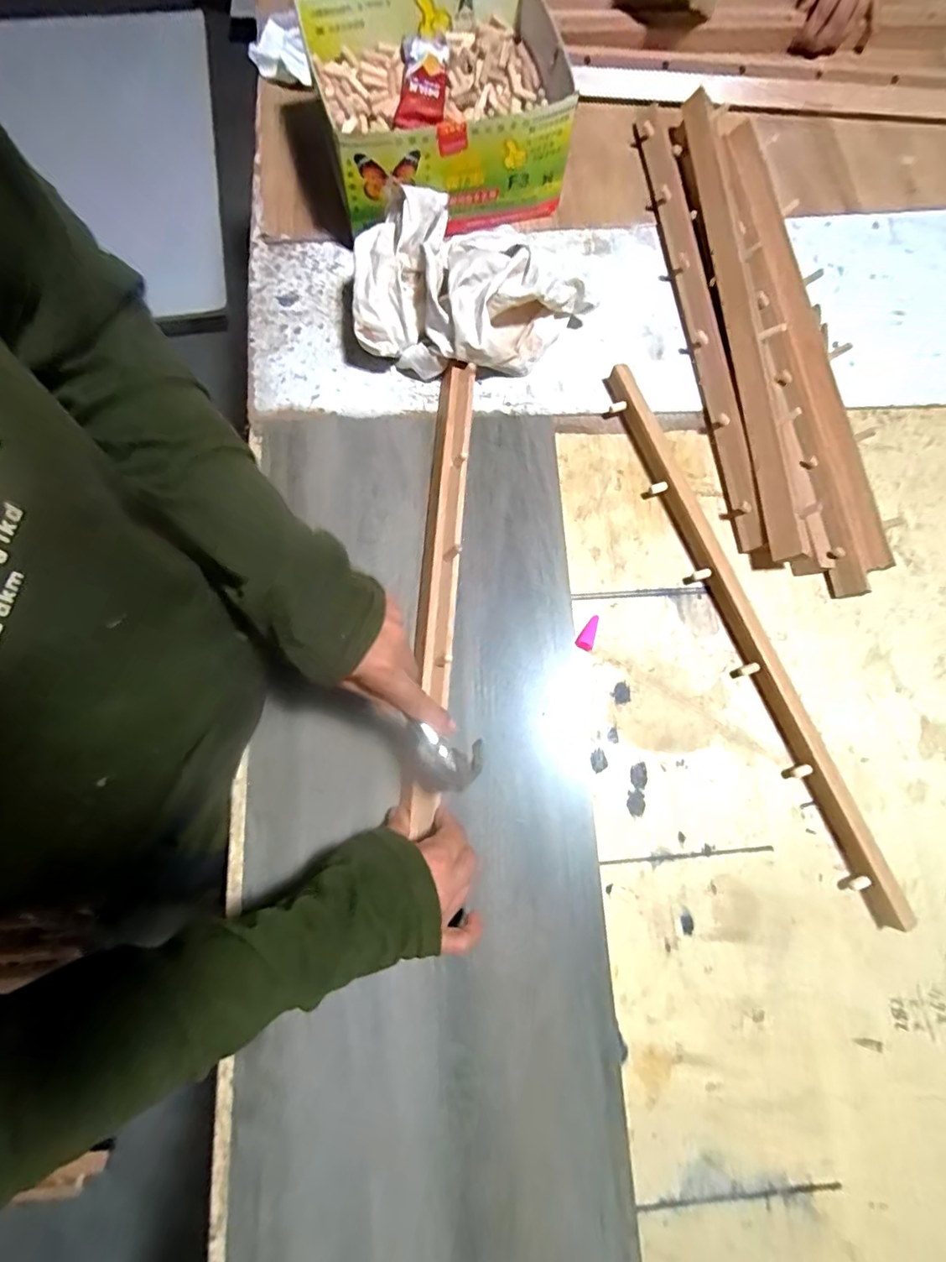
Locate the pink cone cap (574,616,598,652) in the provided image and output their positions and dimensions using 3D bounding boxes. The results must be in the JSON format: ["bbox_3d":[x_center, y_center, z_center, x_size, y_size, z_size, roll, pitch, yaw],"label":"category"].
[{"bbox_3d":[0.107,0.000,0.494,0.015,0.014,0.033,17,76,3],"label":"pink cone cap"}]

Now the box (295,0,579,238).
[{"bbox_3d":[-0.033,-0.552,0.561,0.244,0.094,0.208,-14,77,-5],"label":"box"}]

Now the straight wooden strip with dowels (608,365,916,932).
[{"bbox_3d":[0.245,-0.011,0.487,0.041,0.026,0.536,-19,77,-6],"label":"straight wooden strip with dowels"}]

